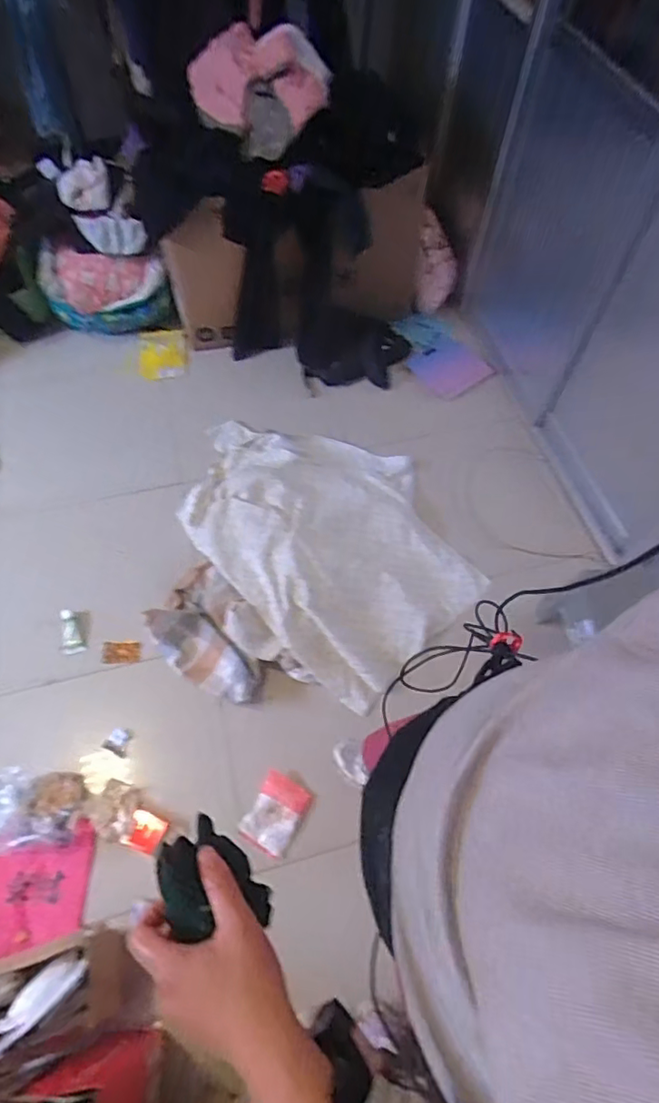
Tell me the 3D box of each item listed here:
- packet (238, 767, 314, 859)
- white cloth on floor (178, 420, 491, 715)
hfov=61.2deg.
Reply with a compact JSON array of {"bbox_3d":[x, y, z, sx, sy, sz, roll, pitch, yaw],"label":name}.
[{"bbox_3d":[-0.135,0.662,1.413,0.129,0.016,0.170,27,63,12],"label":"packet"},{"bbox_3d":[-0.017,-0.115,1.795,0.773,0.159,1.026,-40,69,-21],"label":"white cloth on floor"}]

